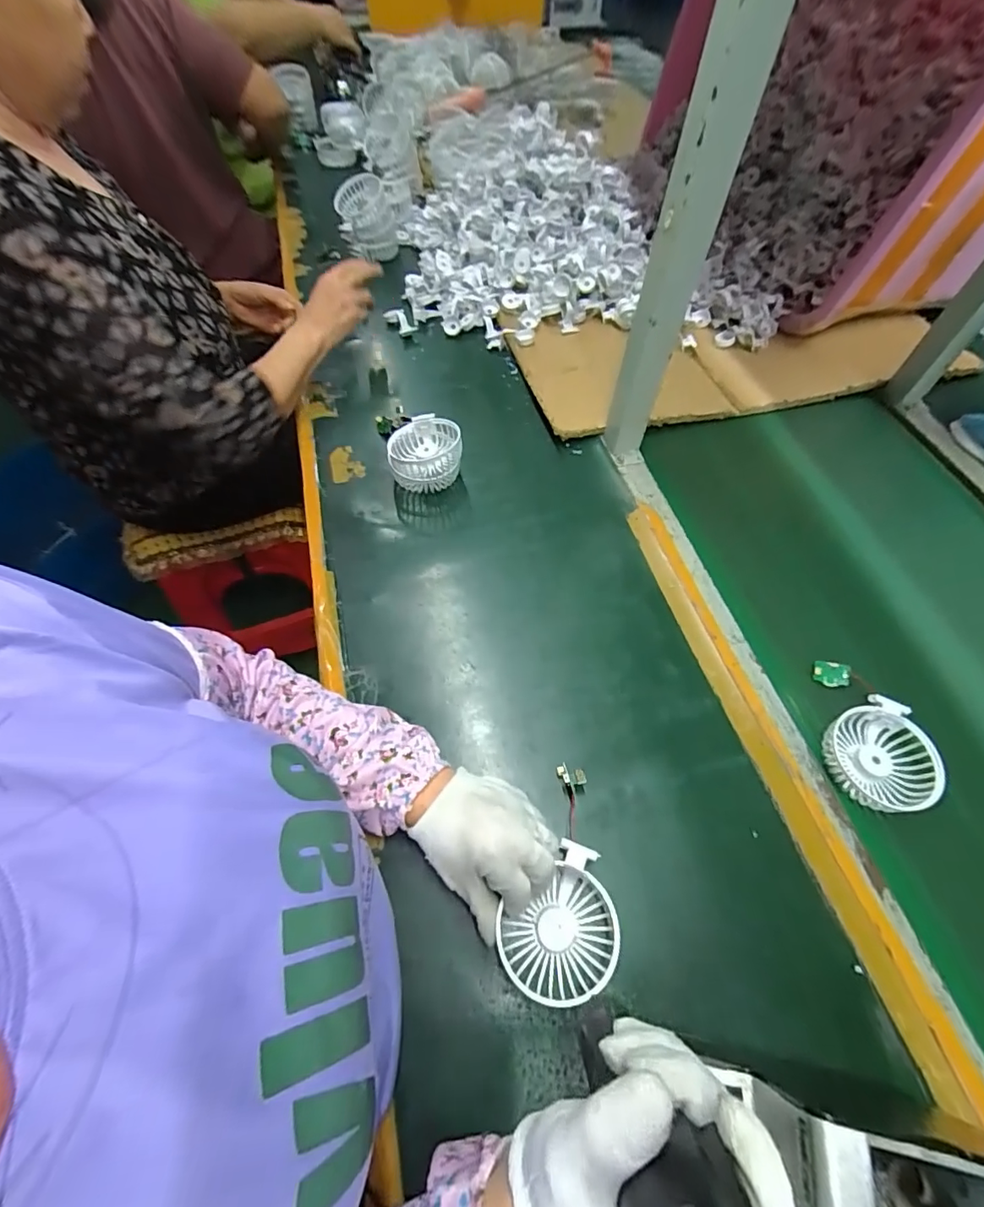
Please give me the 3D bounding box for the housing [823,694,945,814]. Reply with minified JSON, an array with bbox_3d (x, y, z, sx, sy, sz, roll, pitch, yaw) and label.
[{"bbox_3d":[0.349,0.137,0.452,0.080,0.026,0.092,-8,59,-4],"label":"housing"}]

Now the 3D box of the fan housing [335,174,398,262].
[{"bbox_3d":[-0.212,-0.658,0.850,0.080,0.095,0.093,-3,59,-1],"label":"fan housing"}]

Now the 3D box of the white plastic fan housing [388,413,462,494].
[{"bbox_3d":[-0.083,-0.188,0.635,0.087,0.065,0.086,-6,59,-2],"label":"white plastic fan housing"}]

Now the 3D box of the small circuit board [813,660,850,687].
[{"bbox_3d":[0.341,0.071,0.504,0.035,0.008,0.025,12,96,7],"label":"small circuit board"}]

